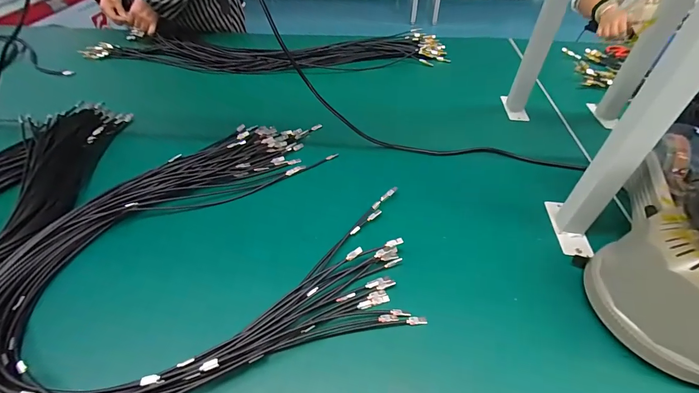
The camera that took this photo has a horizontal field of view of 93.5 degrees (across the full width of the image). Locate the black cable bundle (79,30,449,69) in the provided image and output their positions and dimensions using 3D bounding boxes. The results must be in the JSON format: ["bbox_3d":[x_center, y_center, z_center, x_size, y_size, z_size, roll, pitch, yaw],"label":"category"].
[{"bbox_3d":[-0.236,-0.406,0.905,0.987,0.031,0.222,3,45,3],"label":"black cable bundle"}]

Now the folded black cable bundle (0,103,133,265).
[{"bbox_3d":[-0.563,-0.012,0.504,0.258,0.044,0.444,-5,45,-5],"label":"folded black cable bundle"}]

